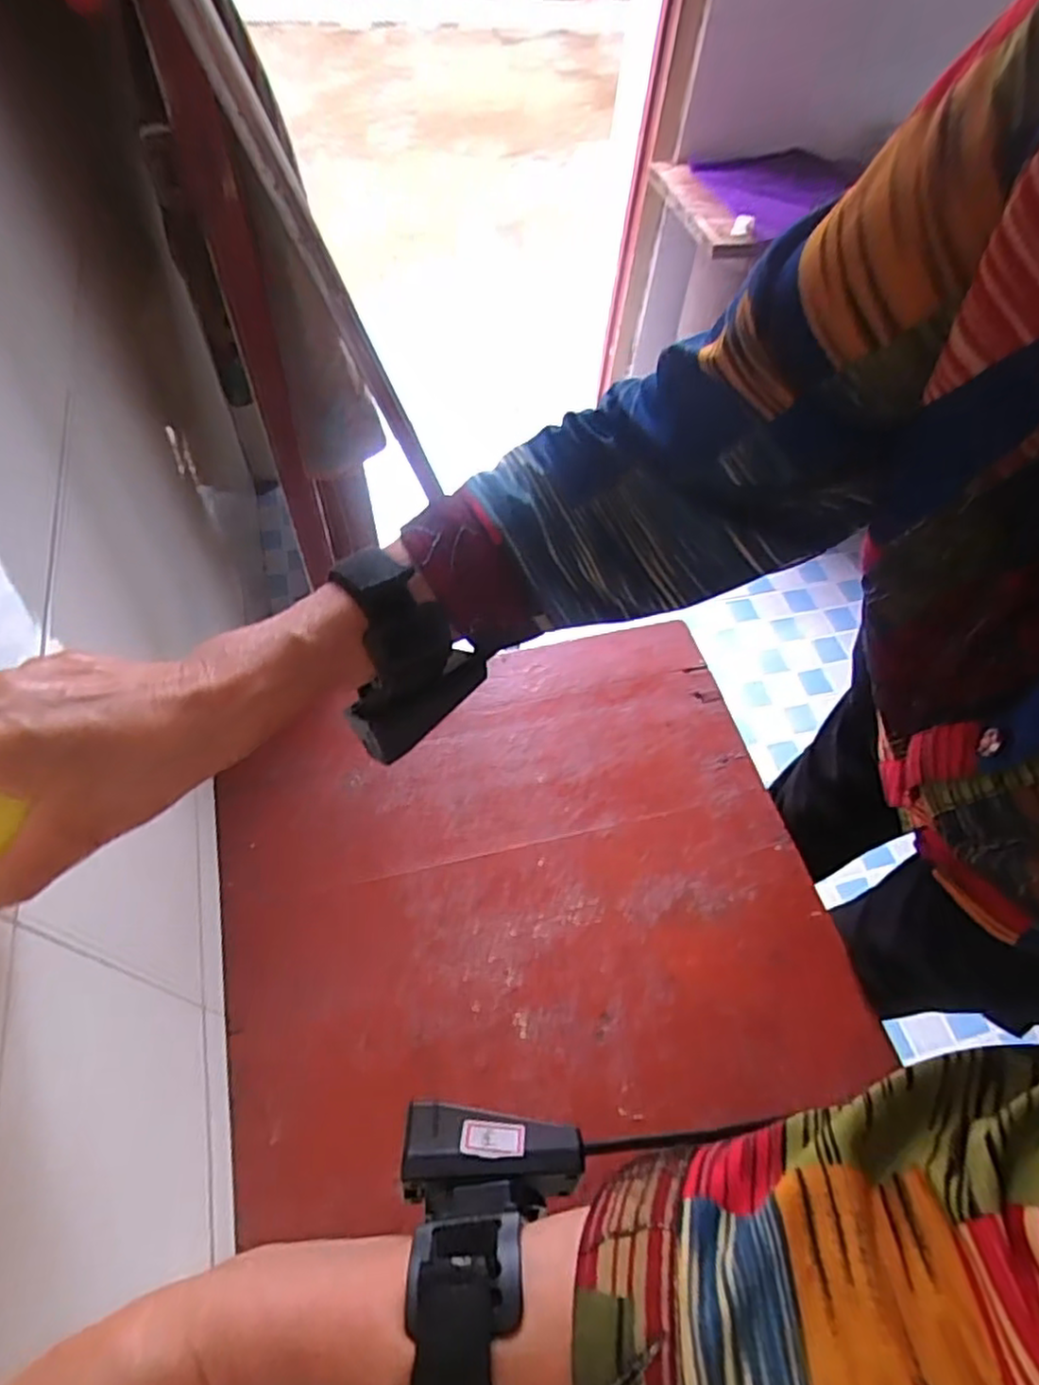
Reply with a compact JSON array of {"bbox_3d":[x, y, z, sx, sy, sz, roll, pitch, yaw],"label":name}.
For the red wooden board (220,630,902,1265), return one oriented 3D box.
[{"bbox_3d":[0.001,0.189,0.743,0.602,0.034,0.527,-12,59,-10],"label":"red wooden board"}]

